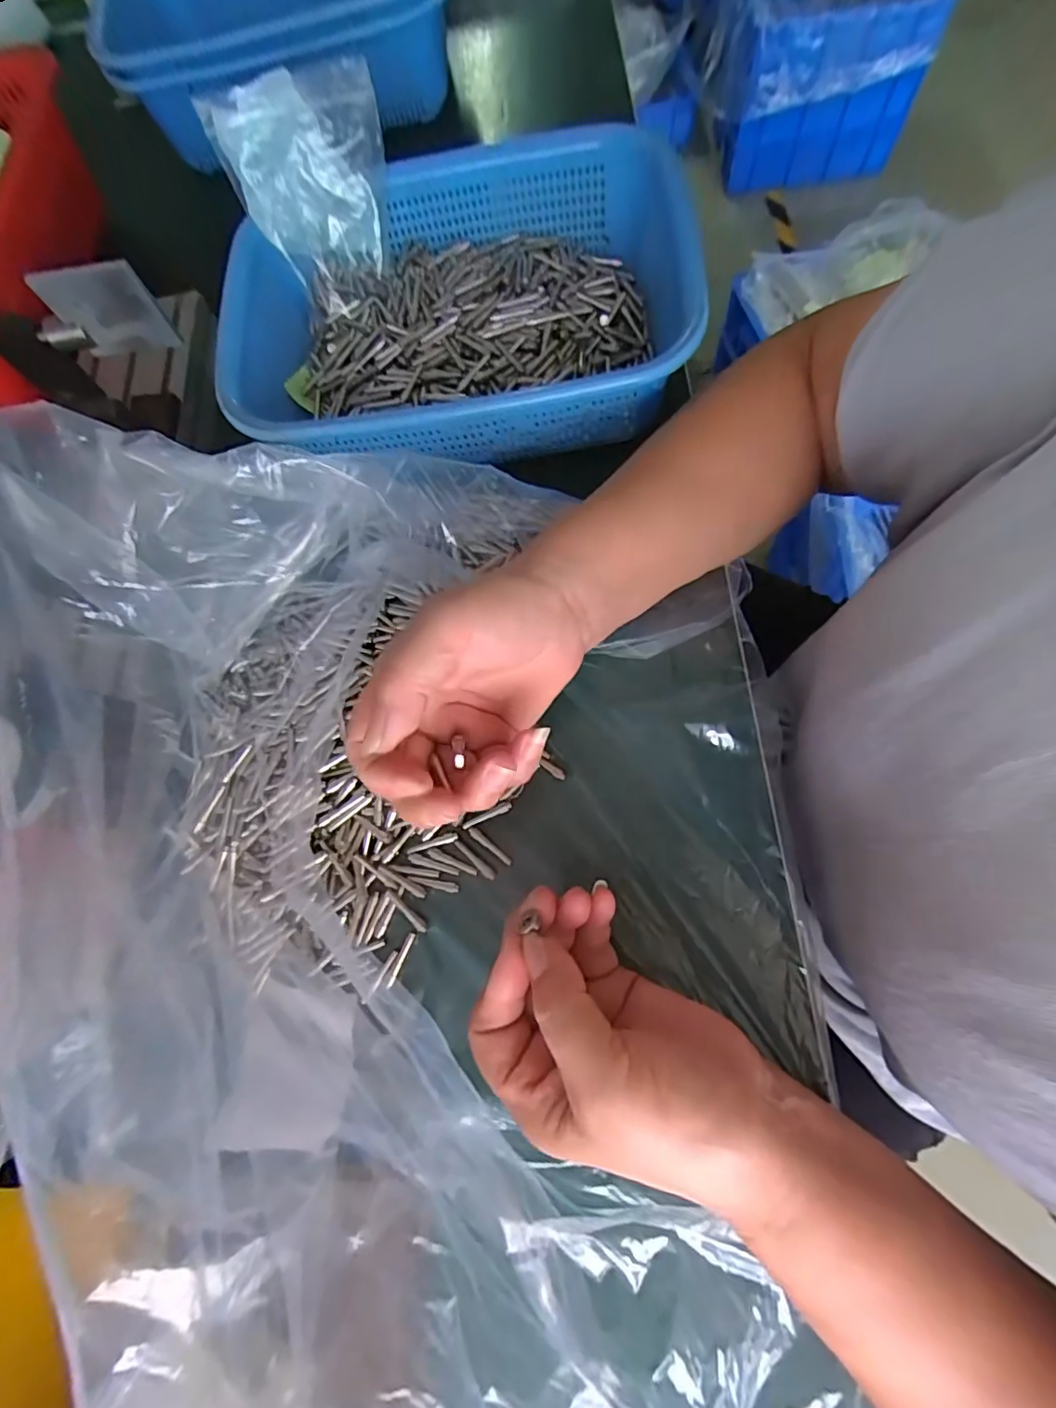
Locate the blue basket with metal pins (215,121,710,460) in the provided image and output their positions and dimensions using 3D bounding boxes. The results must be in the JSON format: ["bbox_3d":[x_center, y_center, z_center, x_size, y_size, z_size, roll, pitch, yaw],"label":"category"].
[{"bbox_3d":[-0.048,-0.252,0.365,0.286,0.087,0.213,-4,74,4],"label":"blue basket with metal pins"}]

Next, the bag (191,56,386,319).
[{"bbox_3d":[-0.136,-0.329,0.368,0.097,0.113,0.027,-19,54,-5],"label":"bag"}]

